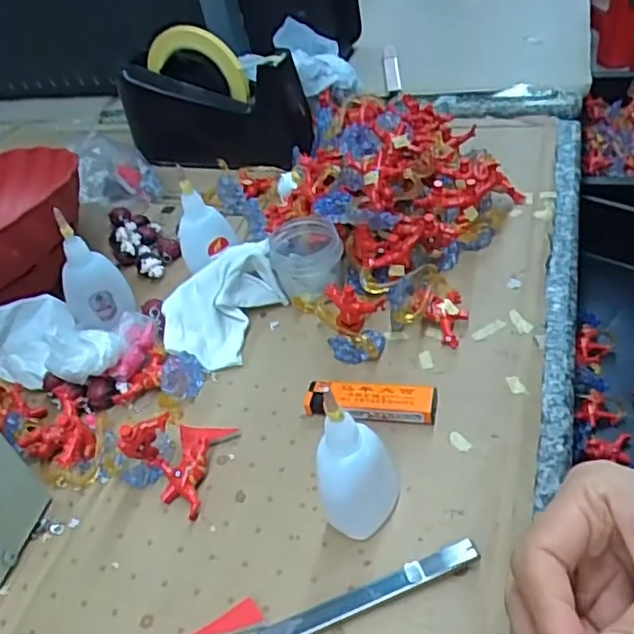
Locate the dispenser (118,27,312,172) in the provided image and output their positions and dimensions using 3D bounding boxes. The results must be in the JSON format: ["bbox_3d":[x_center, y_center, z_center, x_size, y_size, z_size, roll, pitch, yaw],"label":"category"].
[{"bbox_3d":[-0.111,-0.214,0.669,0.213,0.125,0.071,15,49,27],"label":"dispenser"}]

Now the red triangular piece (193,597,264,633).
[{"bbox_3d":[-0.046,0.155,0.330,0.037,0.004,0.015,-30,39,-12],"label":"red triangular piece"}]

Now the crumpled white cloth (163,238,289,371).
[{"bbox_3d":[-0.073,-0.014,0.492,0.077,0.039,0.106,13,49,27],"label":"crumpled white cloth"}]

